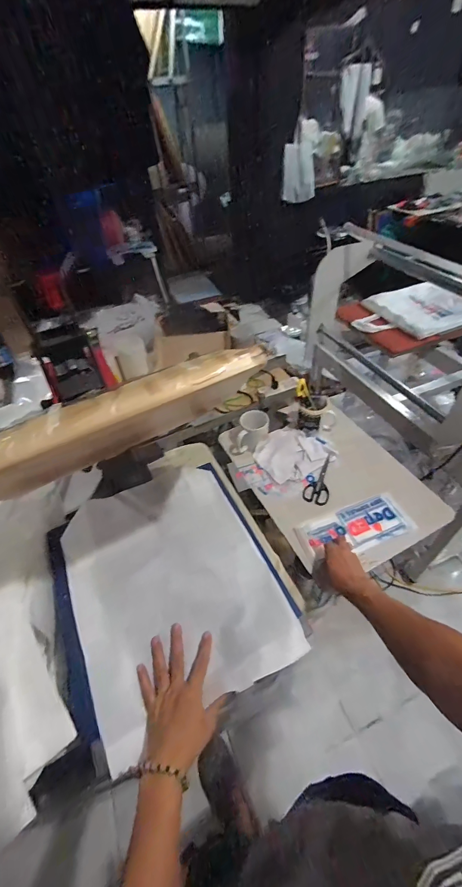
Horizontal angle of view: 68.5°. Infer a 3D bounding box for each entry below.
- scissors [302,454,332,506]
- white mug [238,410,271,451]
[{"bbox_3d":[0.244,0.092,0.935,0.067,0.019,0.178,13,49,16],"label":"scissors"},{"bbox_3d":[0.067,-0.033,0.989,0.084,0.095,0.084,3,47,7],"label":"white mug"}]

